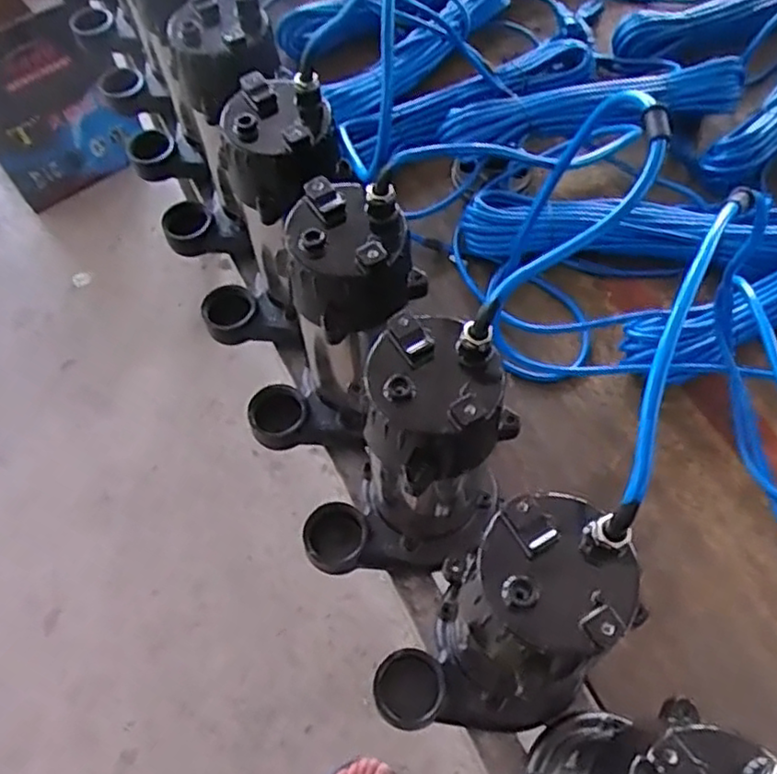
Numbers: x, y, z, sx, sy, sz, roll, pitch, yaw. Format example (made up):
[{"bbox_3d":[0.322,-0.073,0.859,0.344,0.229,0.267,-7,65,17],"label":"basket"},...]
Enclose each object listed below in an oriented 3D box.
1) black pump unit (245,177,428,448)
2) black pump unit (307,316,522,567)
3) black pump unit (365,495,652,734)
[{"bbox_3d":[-0.044,-0.032,0.550,0.157,0.228,0.112,-38,67,-16],"label":"black pump unit"},{"bbox_3d":[0.006,0.060,0.490,0.152,0.225,0.096,-38,67,-16],"label":"black pump unit"},{"bbox_3d":[0.069,0.171,0.443,0.153,0.248,0.098,-32,66,-14],"label":"black pump unit"}]

